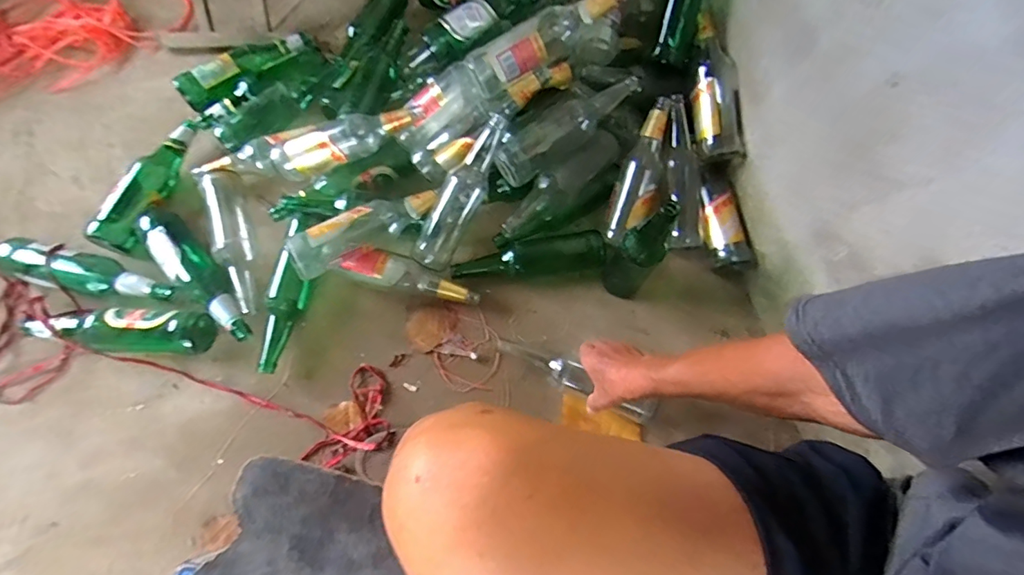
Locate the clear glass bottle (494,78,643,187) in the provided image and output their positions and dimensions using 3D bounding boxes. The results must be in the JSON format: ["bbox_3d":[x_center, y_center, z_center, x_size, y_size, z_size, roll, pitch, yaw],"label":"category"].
[{"bbox_3d":[0.086,-0.270,0.783,0.269,0.066,0.081,-38,77,-15],"label":"clear glass bottle"}]

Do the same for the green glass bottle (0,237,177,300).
[{"bbox_3d":[-0.680,-0.018,0.766,0.289,0.057,0.067,12,71,2],"label":"green glass bottle"}]

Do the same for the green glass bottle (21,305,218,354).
[{"bbox_3d":[-0.614,0.062,0.734,0.277,0.062,0.076,6,71,0],"label":"green glass bottle"}]

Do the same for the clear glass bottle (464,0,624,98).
[{"bbox_3d":[0.053,-0.389,0.733,0.262,0.075,0.075,-31,74,0],"label":"clear glass bottle"}]

